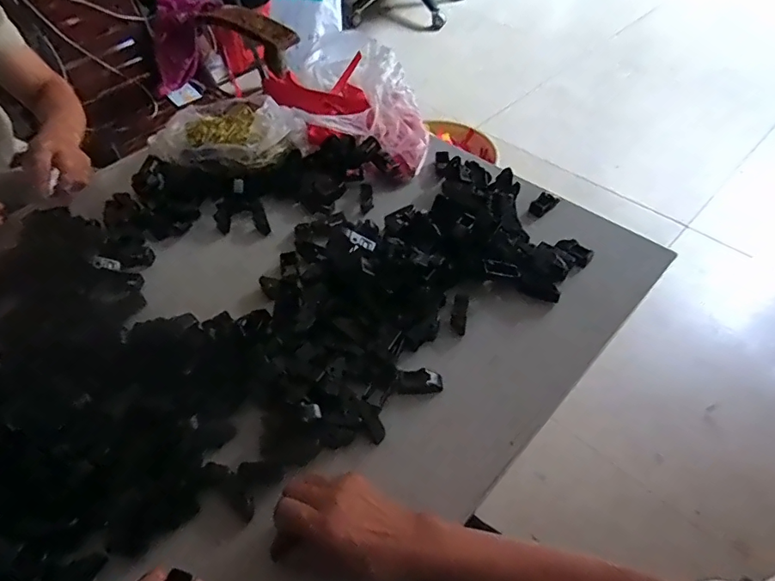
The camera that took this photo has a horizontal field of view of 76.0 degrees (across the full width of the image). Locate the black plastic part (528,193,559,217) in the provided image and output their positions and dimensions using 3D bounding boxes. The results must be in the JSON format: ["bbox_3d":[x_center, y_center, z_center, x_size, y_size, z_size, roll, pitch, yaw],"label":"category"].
[{"bbox_3d":[0.230,-0.127,0.731,0.042,0.018,0.025,-33,56,-22],"label":"black plastic part"}]

